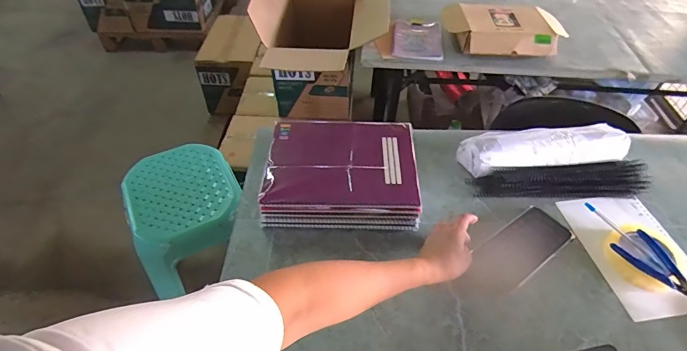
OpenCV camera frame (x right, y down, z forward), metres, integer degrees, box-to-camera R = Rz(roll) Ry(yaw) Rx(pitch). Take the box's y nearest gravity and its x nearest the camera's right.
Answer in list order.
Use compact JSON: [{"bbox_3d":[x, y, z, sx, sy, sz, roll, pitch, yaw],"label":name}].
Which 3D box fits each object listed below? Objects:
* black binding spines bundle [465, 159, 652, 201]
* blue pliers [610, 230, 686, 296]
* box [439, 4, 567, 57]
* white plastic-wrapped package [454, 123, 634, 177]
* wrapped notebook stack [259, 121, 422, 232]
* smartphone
[{"bbox_3d":[0.404,0.017,0.712,0.329,0.043,0.070,-4,48,-5],"label":"black binding spines bundle"},{"bbox_3d":[0.473,0.136,0.584,0.058,0.020,0.121,-27,54,-23],"label":"blue pliers"},{"bbox_3d":[0.508,-0.473,1.248,0.352,0.069,0.245,-1,48,-2],"label":"box"},{"bbox_3d":[0.377,-0.046,0.738,0.318,0.065,0.081,-5,48,-5],"label":"white plastic-wrapped package"},{"bbox_3d":[-0.005,-0.015,0.680,0.252,0.054,0.225,2,48,1],"label":"wrapped notebook stack"},{"bbox_3d":[0.272,0.110,0.601,0.175,0.007,0.078,-28,54,-24],"label":"smartphone"}]

